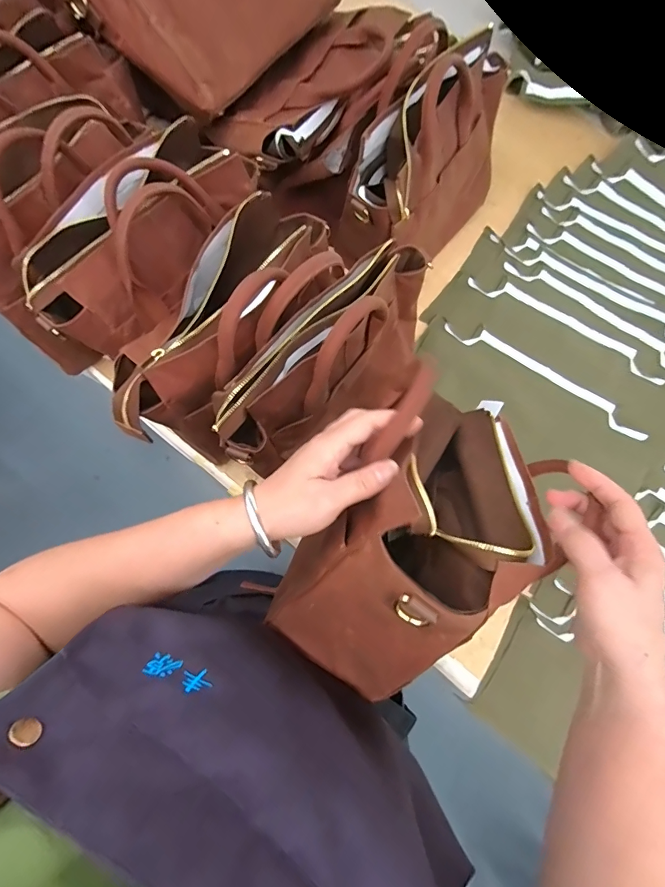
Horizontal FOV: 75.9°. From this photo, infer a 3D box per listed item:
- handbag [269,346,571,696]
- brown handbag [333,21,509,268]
[{"bbox_3d":[0.076,0.071,0.351,0.144,0.144,0.280,36,80,7],"label":"handbag"},{"bbox_3d":[0.127,-0.361,0.570,0.136,0.224,0.278,32,78,5],"label":"brown handbag"}]

